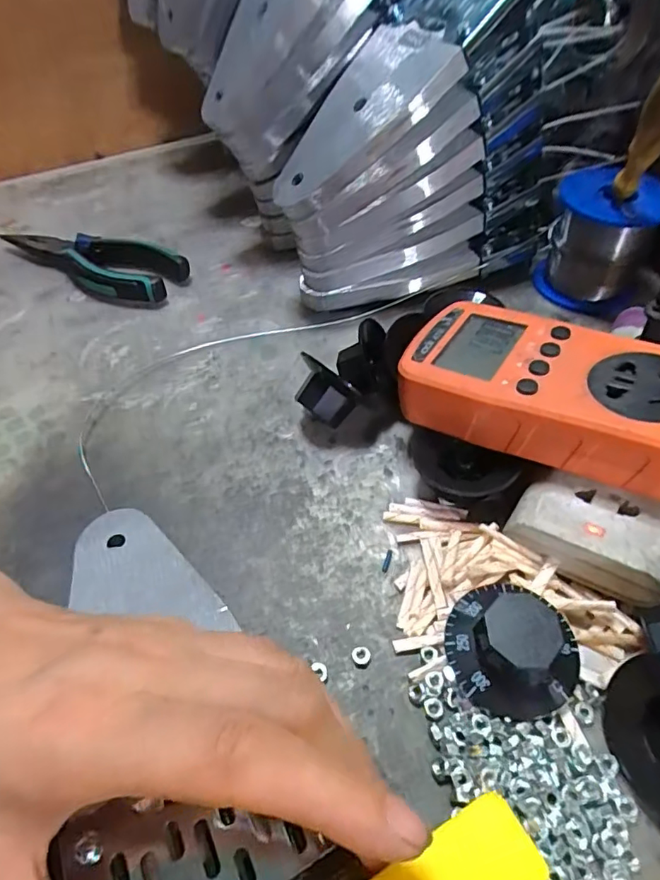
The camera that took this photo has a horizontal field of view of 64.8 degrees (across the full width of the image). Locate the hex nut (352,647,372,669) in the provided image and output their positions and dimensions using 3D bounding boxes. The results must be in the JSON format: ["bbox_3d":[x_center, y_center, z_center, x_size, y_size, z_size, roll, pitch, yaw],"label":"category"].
[{"bbox_3d":[0.013,0.086,0.206,0.007,0.004,0.007,-7,51,-2],"label":"hex nut"}]

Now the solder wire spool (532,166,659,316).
[{"bbox_3d":[0.175,-0.131,0.342,0.061,0.072,0.061,14,53,14],"label":"solder wire spool"}]

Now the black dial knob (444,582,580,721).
[{"bbox_3d":[0.066,0.076,0.191,0.047,0.026,0.041,33,60,26],"label":"black dial knob"}]

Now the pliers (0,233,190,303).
[{"bbox_3d":[-0.174,-0.128,0.376,0.142,0.019,0.045,16,54,16],"label":"pliers"}]

